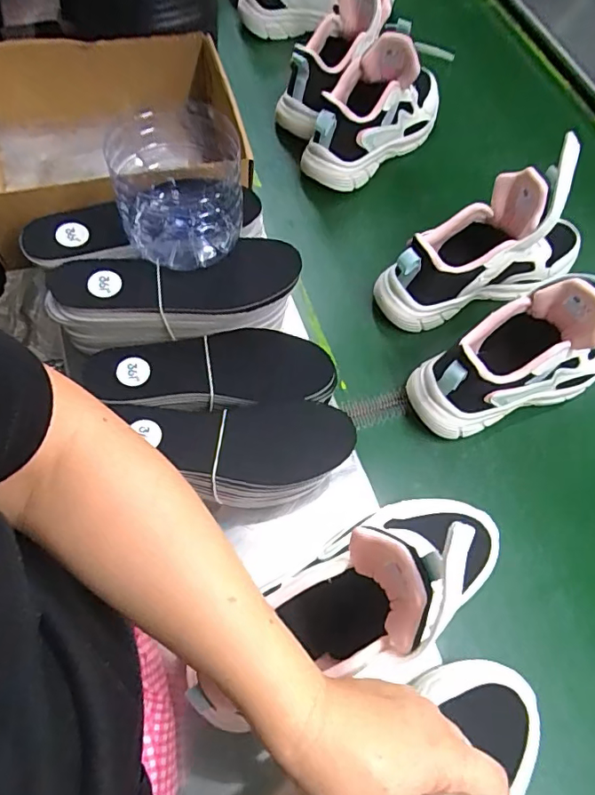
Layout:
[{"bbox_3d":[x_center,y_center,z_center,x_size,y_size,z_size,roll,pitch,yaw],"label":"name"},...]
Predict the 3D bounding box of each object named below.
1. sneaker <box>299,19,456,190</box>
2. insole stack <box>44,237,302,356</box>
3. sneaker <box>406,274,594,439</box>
[{"bbox_3d":[0.102,-0.353,0.625,0.096,0.140,0.207,32,65,15],"label":"sneaker"},{"bbox_3d":[-0.102,-0.090,0.453,0.206,0.050,0.072,-12,62,-8],"label":"insole stack"},{"bbox_3d":[0.222,-0.047,0.496,0.217,0.154,0.085,-22,64,-13],"label":"sneaker"}]

